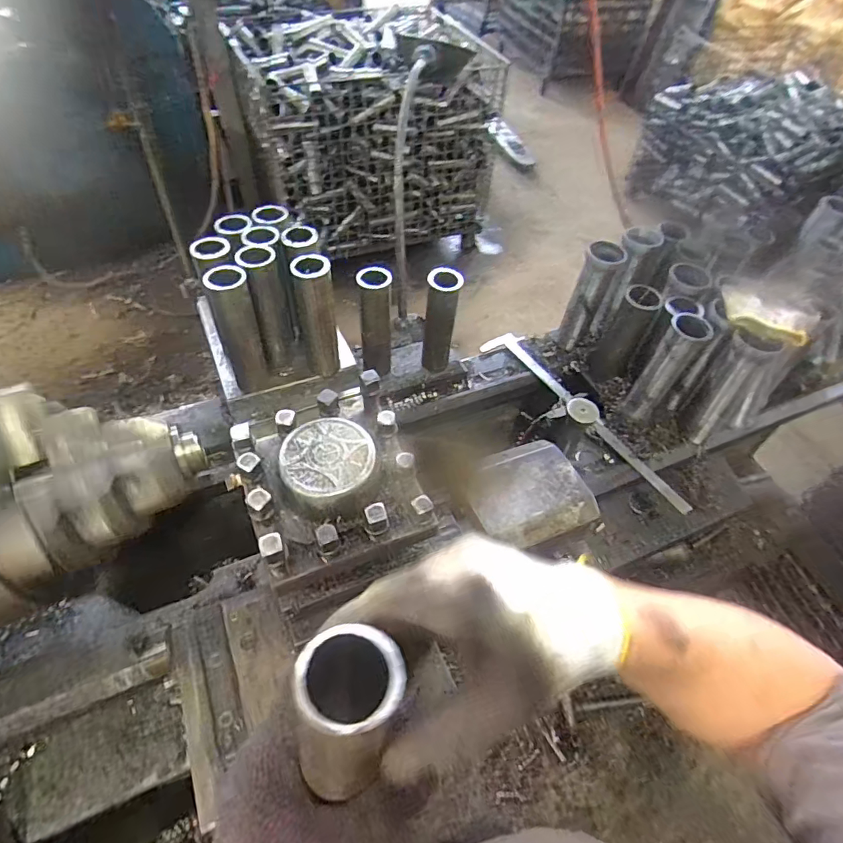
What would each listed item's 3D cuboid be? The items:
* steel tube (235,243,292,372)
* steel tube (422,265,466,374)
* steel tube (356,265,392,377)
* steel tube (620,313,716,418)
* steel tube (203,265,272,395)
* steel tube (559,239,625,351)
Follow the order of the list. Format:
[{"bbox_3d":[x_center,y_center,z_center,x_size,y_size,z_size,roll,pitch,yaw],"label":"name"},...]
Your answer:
[{"bbox_3d":[-0.200,-0.143,0.674,0.048,0.169,0.056,-12,54,-14],"label":"steel tube"},{"bbox_3d":[0.029,-0.148,0.755,0.045,0.160,0.045,2,52,-3],"label":"steel tube"},{"bbox_3d":[-0.066,-0.140,0.746,0.051,0.168,0.047,-2,52,-6],"label":"steel tube"},{"bbox_3d":[0.356,-0.076,0.744,0.048,0.168,0.060,36,58,22],"label":"steel tube"},{"bbox_3d":[-0.227,-0.107,0.641,0.045,0.172,0.046,-19,56,-18],"label":"steel tube"},{"bbox_3d":[0.273,-0.196,0.836,0.056,0.192,0.049,17,53,9],"label":"steel tube"}]

